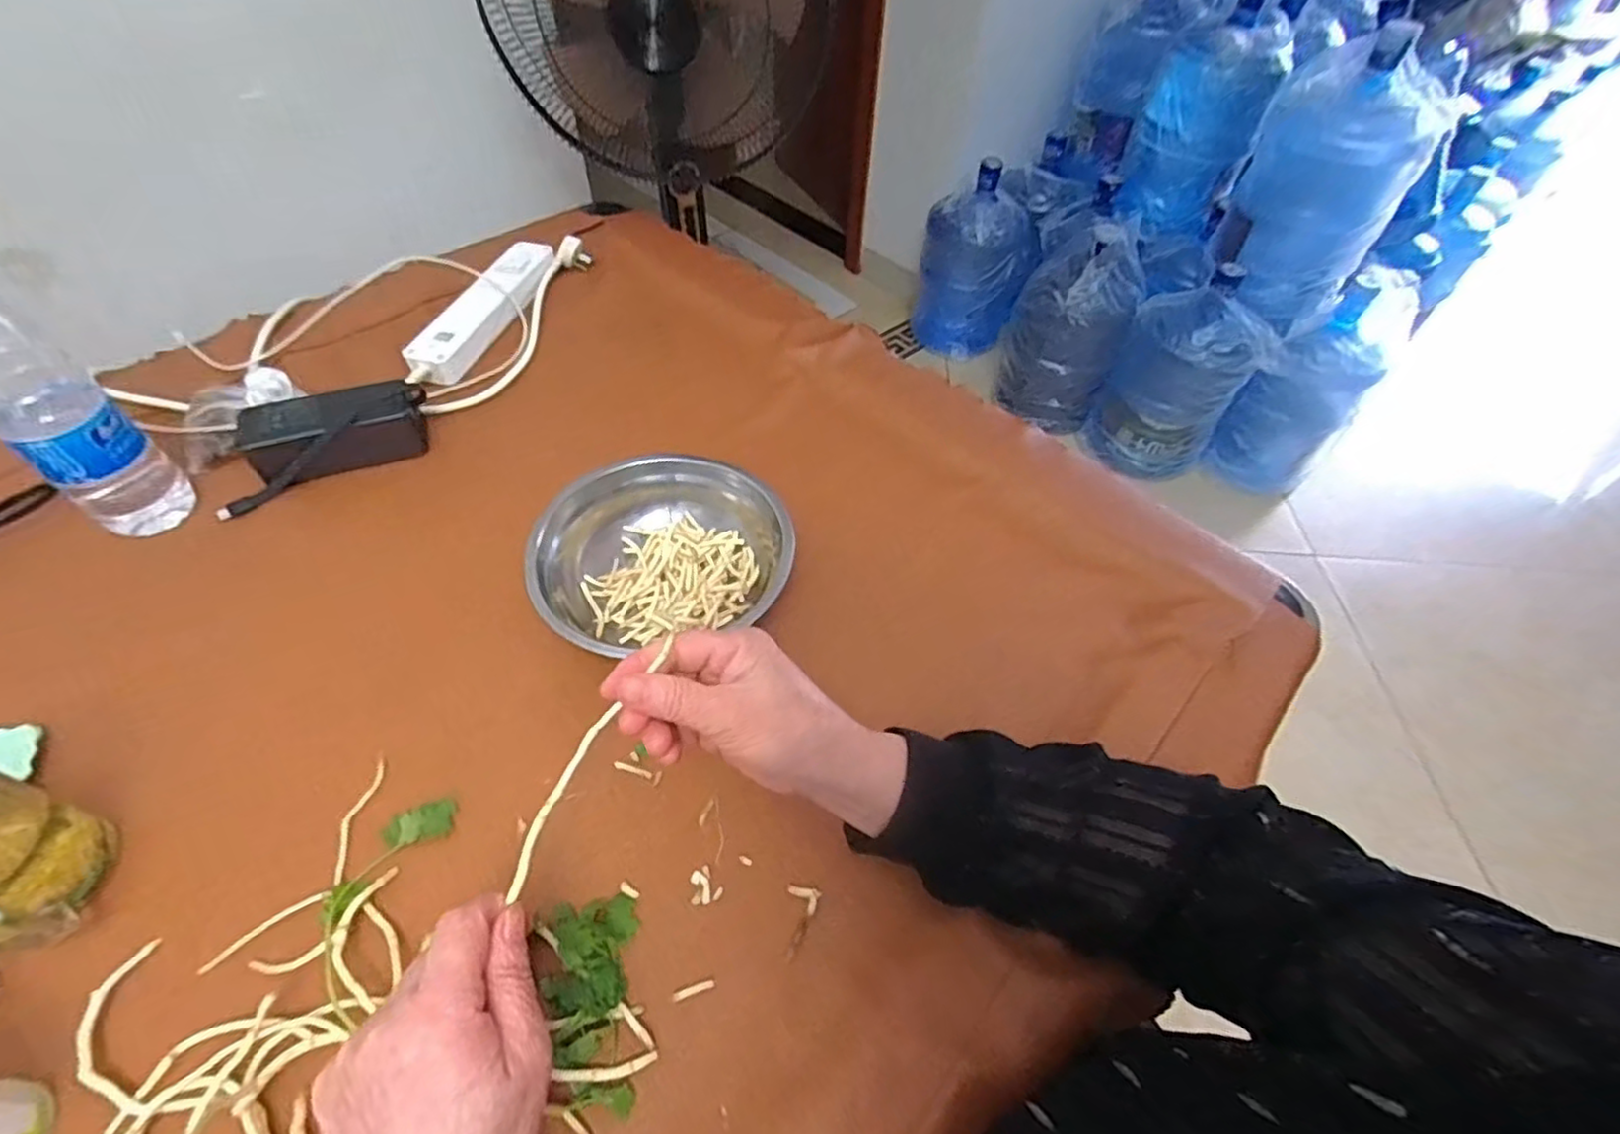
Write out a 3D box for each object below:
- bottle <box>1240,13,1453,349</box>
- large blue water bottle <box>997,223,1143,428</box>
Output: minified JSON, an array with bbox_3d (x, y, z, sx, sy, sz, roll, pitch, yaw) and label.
[{"bbox_3d":[0.976,-0.742,1.310,0.265,0.429,0.264,27,55,17],"label":"bottle"},{"bbox_3d":[0.606,-0.566,1.640,0.264,0.431,0.240,23,54,14],"label":"large blue water bottle"}]

